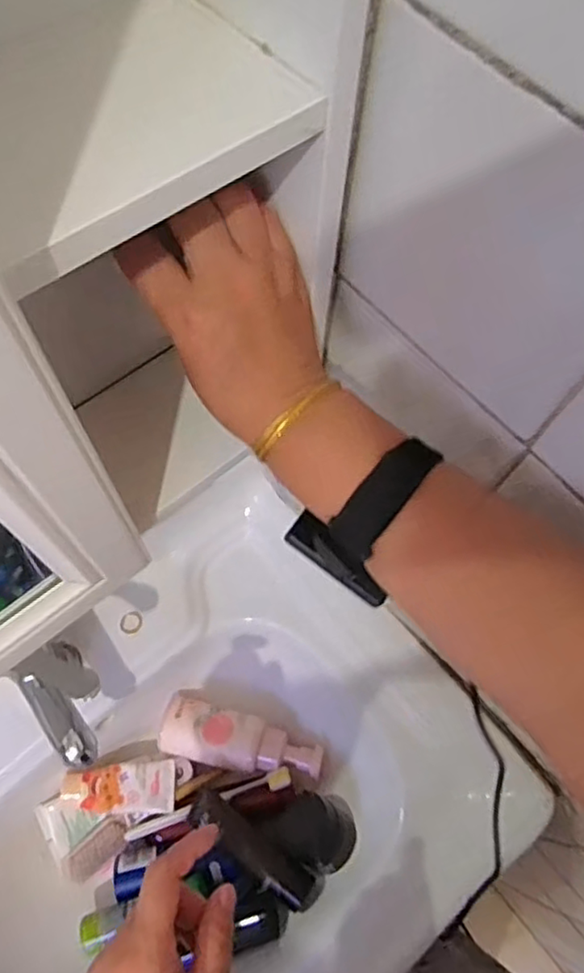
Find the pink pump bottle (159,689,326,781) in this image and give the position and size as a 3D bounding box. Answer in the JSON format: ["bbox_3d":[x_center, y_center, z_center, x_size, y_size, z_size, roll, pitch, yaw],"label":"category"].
[{"bbox_3d":[-0.056,0.284,0.705,0.184,0.042,0.073,14,66,4],"label":"pink pump bottle"}]

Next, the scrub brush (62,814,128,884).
[{"bbox_3d":[-0.208,0.387,0.670,0.081,0.014,0.034,-45,73,4],"label":"scrub brush"}]

